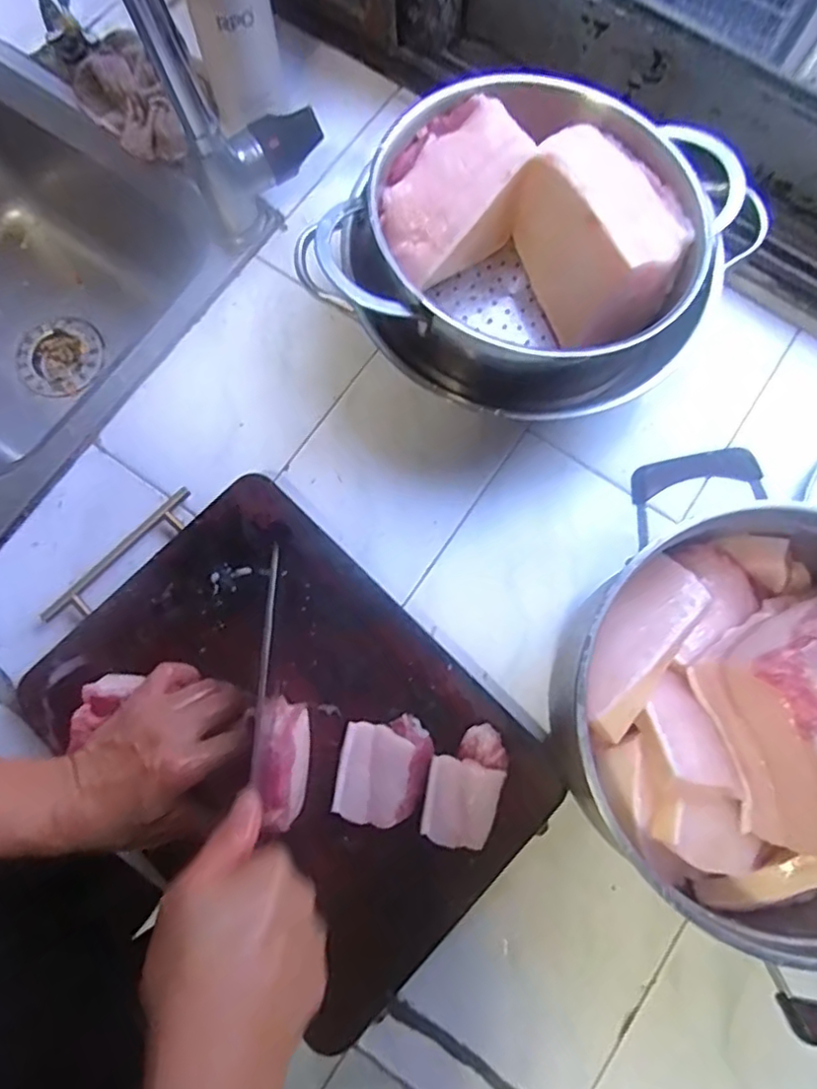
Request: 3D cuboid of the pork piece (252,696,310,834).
[{"bbox_3d":[-0.084,0.148,0.437,0.029,0.061,0.081,-1,77,0],"label":"pork piece"}]

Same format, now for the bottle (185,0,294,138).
[{"bbox_3d":[-0.150,-0.451,0.520,0.067,0.209,0.065,-18,78,-4],"label":"bottle"}]

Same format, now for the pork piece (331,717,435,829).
[{"bbox_3d":[-0.018,0.160,0.455,0.061,0.024,0.073,11,77,2],"label":"pork piece"}]

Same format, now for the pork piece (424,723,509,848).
[{"bbox_3d":[0.039,0.168,0.448,0.050,0.033,0.081,16,78,4],"label":"pork piece"}]

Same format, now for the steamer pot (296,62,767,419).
[{"bbox_3d":[0.108,-0.231,0.514,0.268,0.125,0.255,0,77,0],"label":"steamer pot"}]

